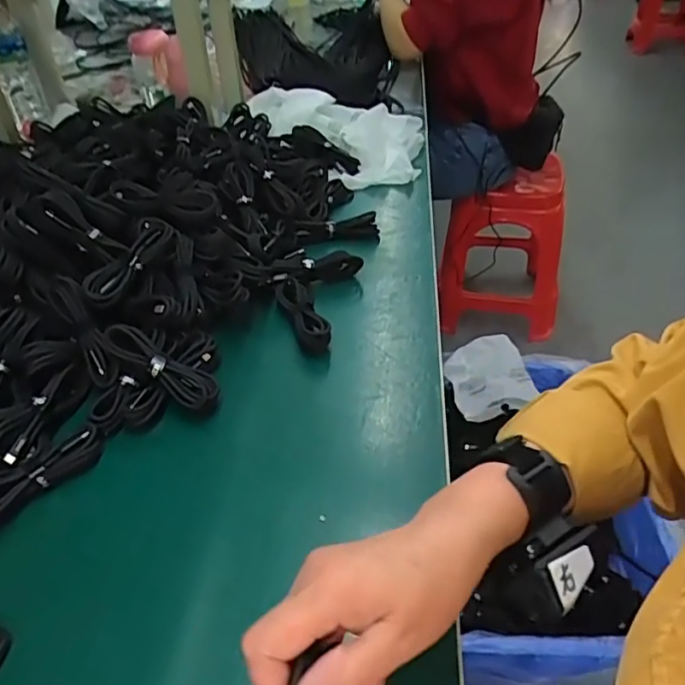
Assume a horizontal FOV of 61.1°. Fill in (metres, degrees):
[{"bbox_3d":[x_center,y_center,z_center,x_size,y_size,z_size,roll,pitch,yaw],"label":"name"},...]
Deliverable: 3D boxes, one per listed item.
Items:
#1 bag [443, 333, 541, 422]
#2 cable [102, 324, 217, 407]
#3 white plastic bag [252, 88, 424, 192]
[{"bbox_3d":[0.301,0.069,1.174,0.184,0.084,0.145,-17,43,-15],"label":"bag"},{"bbox_3d":[-0.159,0.020,0.505,0.107,0.028,0.028,33,48,1],"label":"cable"},{"bbox_3d":[-0.030,-0.305,0.842,0.285,0.081,0.135,19,46,24],"label":"white plastic bag"}]

